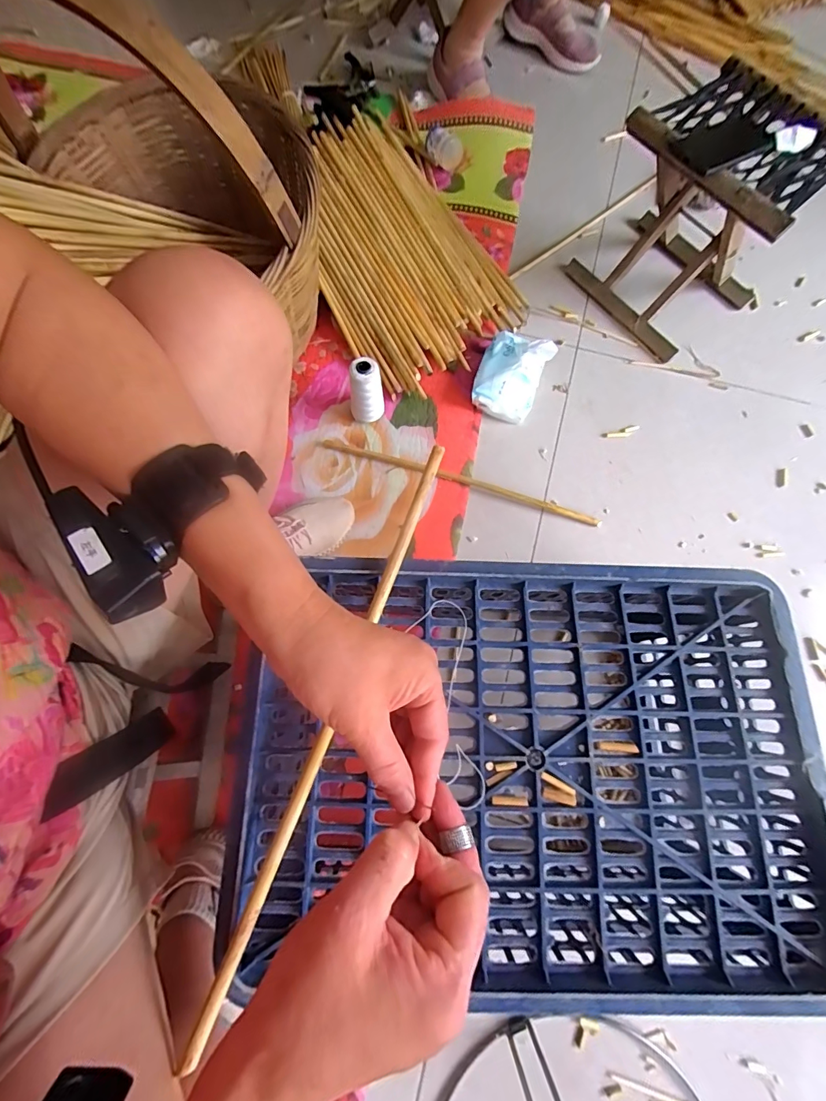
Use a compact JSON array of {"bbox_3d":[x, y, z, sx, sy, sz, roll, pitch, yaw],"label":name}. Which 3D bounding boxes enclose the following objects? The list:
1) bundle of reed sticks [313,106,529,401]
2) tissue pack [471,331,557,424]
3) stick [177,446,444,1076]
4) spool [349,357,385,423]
[{"bbox_3d":[-0.014,-0.547,0.782,0.337,0.115,0.503,-24,76,-8],"label":"bundle of reed sticks"},{"bbox_3d":[0.166,-0.298,0.746,0.111,0.060,0.137,23,75,5],"label":"tissue pack"},{"bbox_3d":[-0.061,0.120,0.347,0.013,0.007,0.479,20,75,4],"label":"stick"},{"bbox_3d":[-0.076,-0.252,0.697,0.055,0.111,0.047,-5,74,-3],"label":"spool"}]

